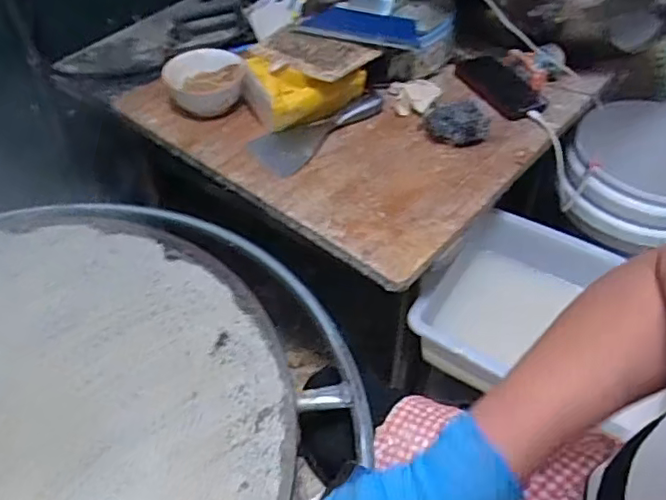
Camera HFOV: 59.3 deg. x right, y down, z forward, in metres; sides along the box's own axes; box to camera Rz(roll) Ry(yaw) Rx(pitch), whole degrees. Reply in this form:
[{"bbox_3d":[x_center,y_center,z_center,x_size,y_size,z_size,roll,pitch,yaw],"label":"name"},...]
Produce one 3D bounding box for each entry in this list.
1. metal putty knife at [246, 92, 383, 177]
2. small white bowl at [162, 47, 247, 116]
[{"bbox_3d":[-0.014,-0.186,0.866,0.229,0.023,0.088,-33,56,-27],"label":"metal putty knife"},{"bbox_3d":[-0.195,-0.262,0.892,0.115,0.067,0.108,0,47,0],"label":"small white bowl"}]

